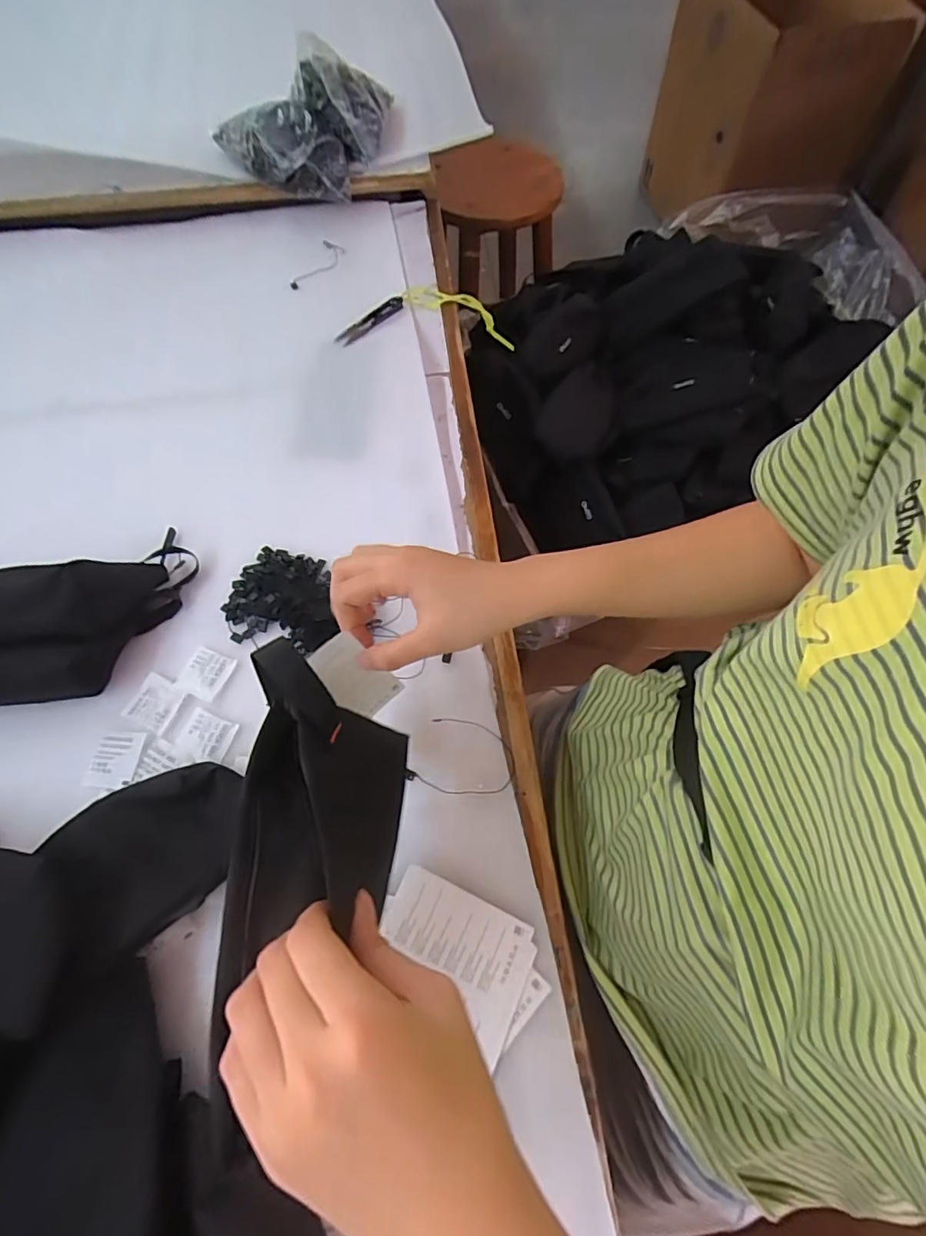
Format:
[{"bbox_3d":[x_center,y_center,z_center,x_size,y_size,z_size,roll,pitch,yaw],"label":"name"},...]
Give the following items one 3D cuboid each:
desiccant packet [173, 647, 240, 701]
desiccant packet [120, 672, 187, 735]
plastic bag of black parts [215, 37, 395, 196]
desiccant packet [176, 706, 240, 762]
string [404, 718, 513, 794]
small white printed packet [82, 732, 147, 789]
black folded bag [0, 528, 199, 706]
[{"bbox_3d":[-0.208,0.044,0.440,0.042,0.004,0.038,19,65,10],"label":"desiccant packet"},{"bbox_3d":[-0.242,0.065,0.429,0.039,0.004,0.037,24,66,12],"label":"desiccant packet"},{"bbox_3d":[-0.196,-0.608,0.666,0.218,0.103,0.172,-9,64,-4],"label":"plastic bag of black parts"},{"bbox_3d":[-0.196,0.090,0.417,0.040,0.004,0.034,19,65,10],"label":"desiccant packet"},{"bbox_3d":[0.001,0.105,0.407,0.074,0.004,0.057,18,65,9],"label":"string"},{"bbox_3d":[-0.259,0.105,0.408,0.035,0.004,0.041,4,64,3],"label":"small white printed packet"},{"bbox_3d":[-0.340,-0.001,0.426,0.210,0.071,0.120,-12,64,-6],"label":"black folded bag"}]

